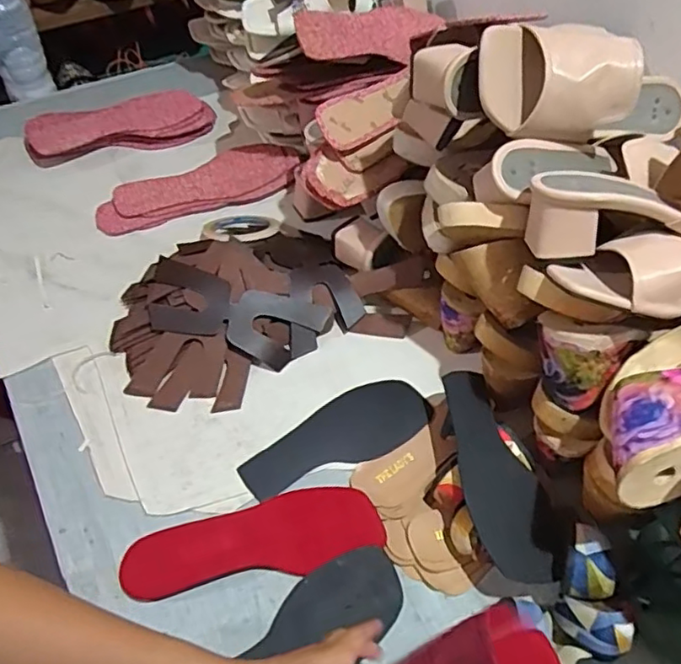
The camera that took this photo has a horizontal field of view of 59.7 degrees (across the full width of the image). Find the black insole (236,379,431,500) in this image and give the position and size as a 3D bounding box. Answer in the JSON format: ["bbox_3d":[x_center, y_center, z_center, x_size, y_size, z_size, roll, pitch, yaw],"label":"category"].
[{"bbox_3d":[-0.002,0.113,0.628,0.206,0.004,0.079,-27,59,-18],"label":"black insole"}]

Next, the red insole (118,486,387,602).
[{"bbox_3d":[-0.081,0.198,0.556,0.234,0.011,0.070,-14,62,-9],"label":"red insole"}]

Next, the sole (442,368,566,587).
[{"bbox_3d":[0.144,0.135,0.567,0.076,0.017,0.204,-20,61,-10],"label":"sole"}]

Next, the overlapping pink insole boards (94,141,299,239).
[{"bbox_3d":[-0.197,-0.206,0.830,0.285,0.027,0.089,-19,58,-14],"label":"overlapping pink insole boards"}]

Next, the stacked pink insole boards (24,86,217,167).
[{"bbox_3d":[-0.328,-0.312,0.893,0.261,0.052,0.090,-14,57,-12],"label":"stacked pink insole boards"}]

